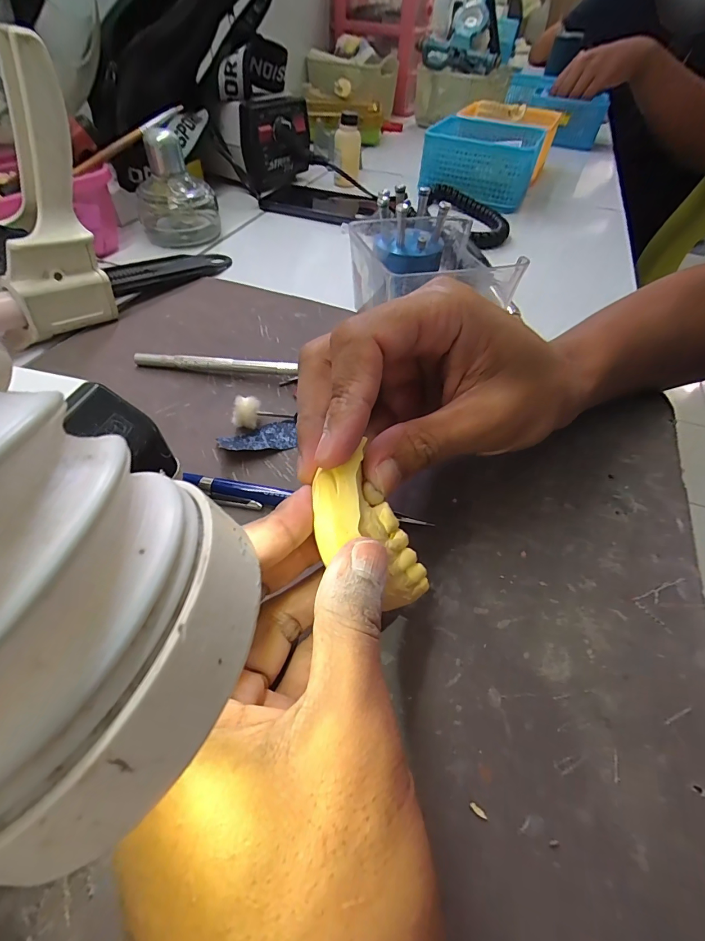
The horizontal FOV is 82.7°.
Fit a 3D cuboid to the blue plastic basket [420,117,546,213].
[{"bbox_3d":[0.165,-0.392,0.509,0.126,0.061,0.129,20,53,14],"label":"blue plastic basket"}]

